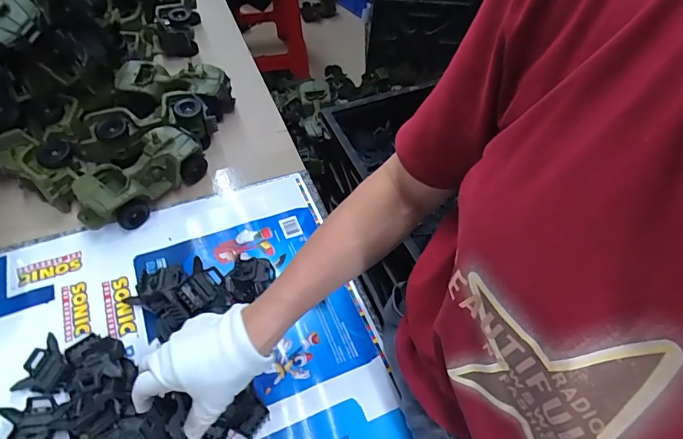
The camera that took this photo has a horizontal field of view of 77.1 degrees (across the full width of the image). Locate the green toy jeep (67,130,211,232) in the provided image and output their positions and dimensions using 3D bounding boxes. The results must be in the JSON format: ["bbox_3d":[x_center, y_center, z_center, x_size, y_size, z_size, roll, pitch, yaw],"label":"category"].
[{"bbox_3d":[-0.296,-0.060,0.628,0.084,0.079,0.186,32,58,17],"label":"green toy jeep"}]

